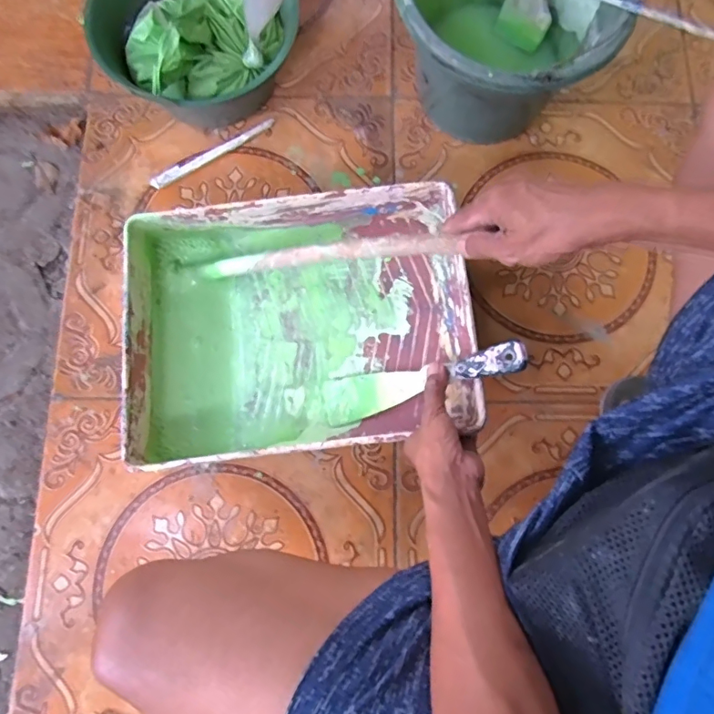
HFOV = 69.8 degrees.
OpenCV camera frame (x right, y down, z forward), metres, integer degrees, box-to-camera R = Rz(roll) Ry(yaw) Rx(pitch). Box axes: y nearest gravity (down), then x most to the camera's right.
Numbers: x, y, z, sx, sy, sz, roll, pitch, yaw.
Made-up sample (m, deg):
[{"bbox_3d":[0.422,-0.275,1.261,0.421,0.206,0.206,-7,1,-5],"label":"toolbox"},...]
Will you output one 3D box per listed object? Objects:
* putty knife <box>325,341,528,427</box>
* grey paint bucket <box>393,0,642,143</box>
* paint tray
[{"bbox_3d":[0.060,0.023,0.504,0.206,0.014,0.047,-17,76,24],"label":"putty knife"},{"bbox_3d":[0.163,-0.364,0.594,0.228,0.170,0.233,1,77,-3],"label":"grey paint bucket"},{"bbox_3d":[-0.066,-0.038,0.556,0.355,0.078,0.261,-6,78,0],"label":"paint tray"}]

